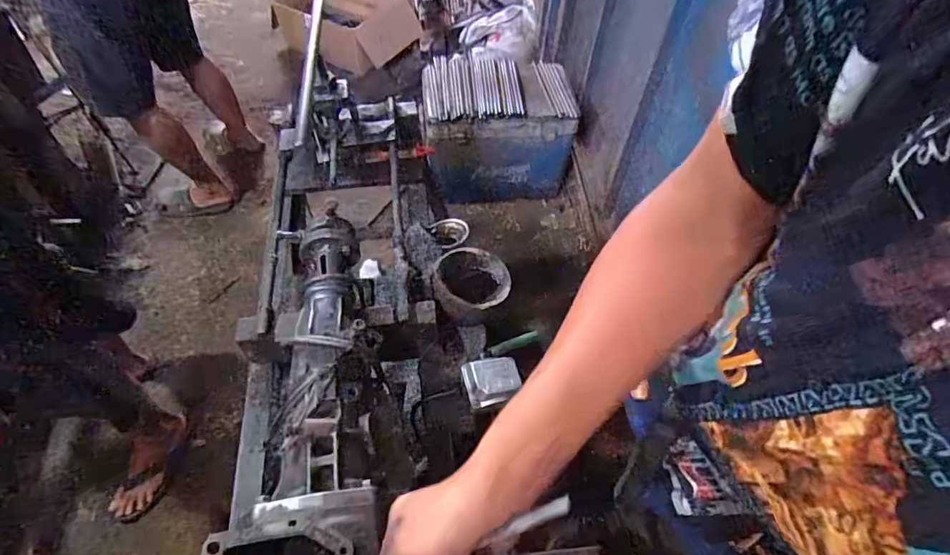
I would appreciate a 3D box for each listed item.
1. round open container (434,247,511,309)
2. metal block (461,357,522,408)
[{"bbox_3d":[0.001,-0.002,0.841,0.119,0.034,0.112,0,56,-1],"label":"round open container"},{"bbox_3d":[0.026,0.154,0.757,0.081,0.030,0.067,-11,57,-8],"label":"metal block"}]

